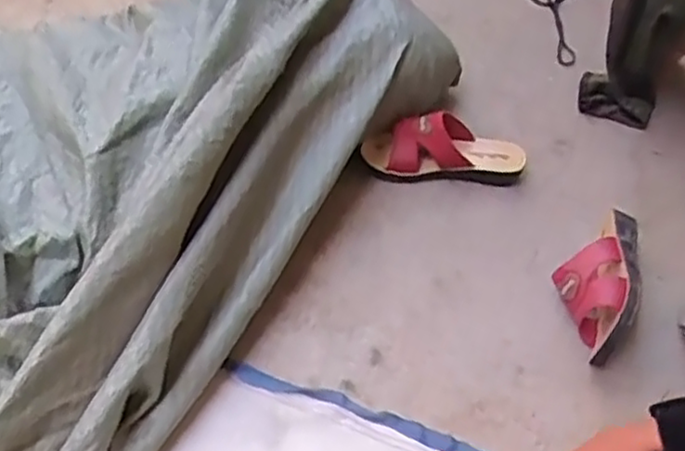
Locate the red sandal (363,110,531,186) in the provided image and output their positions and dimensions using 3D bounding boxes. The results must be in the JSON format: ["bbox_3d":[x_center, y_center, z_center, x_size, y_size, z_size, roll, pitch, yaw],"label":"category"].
[{"bbox_3d":[0.145,-0.108,1.008,0.233,0.083,0.083,4,50,-1],"label":"red sandal"}]

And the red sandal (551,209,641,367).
[{"bbox_3d":[0.309,0.066,0.870,0.090,0.081,0.210,15,50,8],"label":"red sandal"}]

